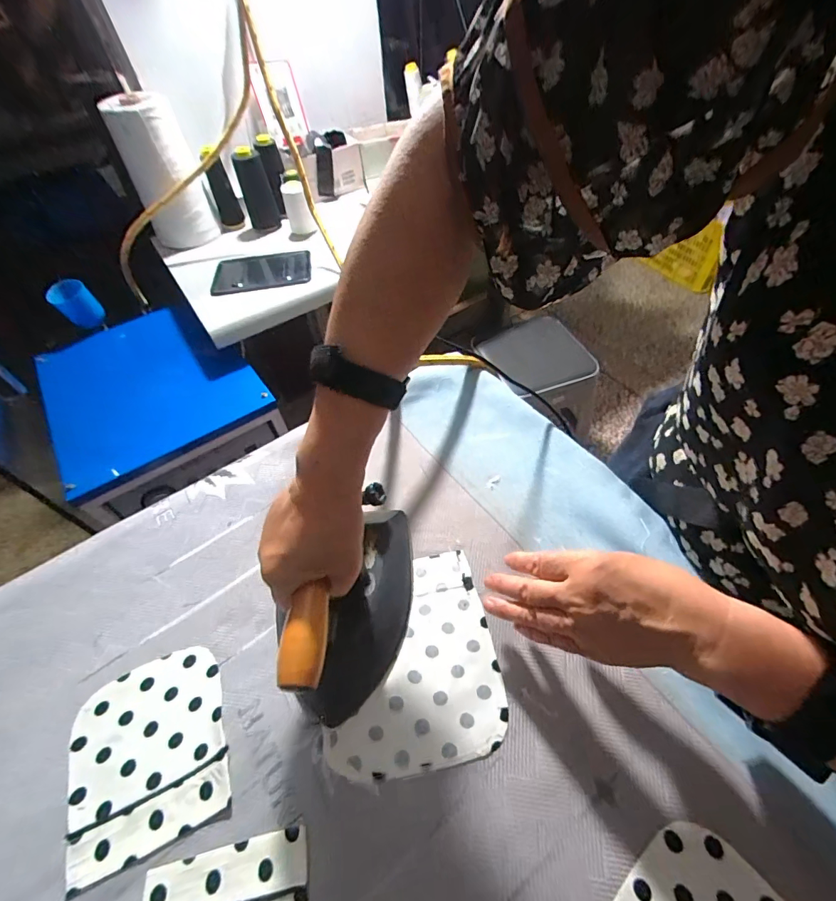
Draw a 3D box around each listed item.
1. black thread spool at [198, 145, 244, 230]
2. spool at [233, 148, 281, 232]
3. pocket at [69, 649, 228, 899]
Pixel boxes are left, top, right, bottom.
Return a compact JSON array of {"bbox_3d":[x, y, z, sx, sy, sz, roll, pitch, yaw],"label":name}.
[{"bbox_3d":[-0.495,-0.656,1.061,0.056,0.180,0.048,-18,53,-9],"label":"black thread spool"},{"bbox_3d":[-0.421,-0.682,1.086,0.077,0.166,0.077,-18,53,-9],"label":"spool"},{"bbox_3d":[-0.226,0.249,0.349,0.120,0.005,0.136,-22,54,-13],"label":"pocket"}]

